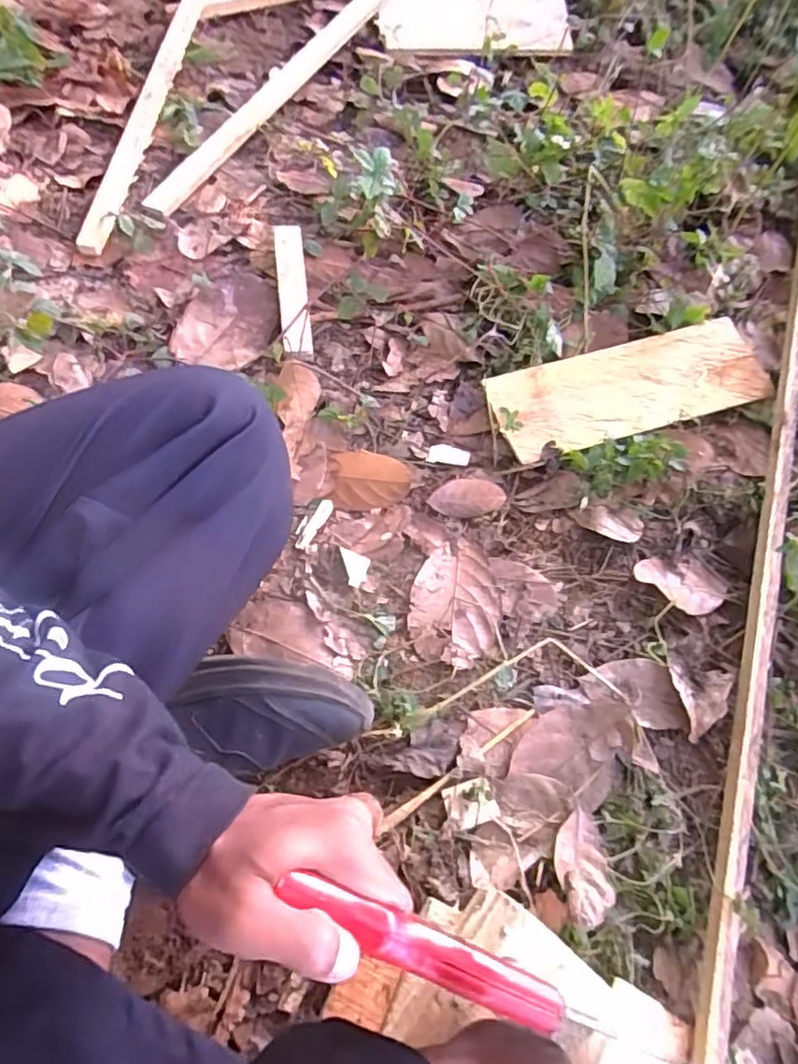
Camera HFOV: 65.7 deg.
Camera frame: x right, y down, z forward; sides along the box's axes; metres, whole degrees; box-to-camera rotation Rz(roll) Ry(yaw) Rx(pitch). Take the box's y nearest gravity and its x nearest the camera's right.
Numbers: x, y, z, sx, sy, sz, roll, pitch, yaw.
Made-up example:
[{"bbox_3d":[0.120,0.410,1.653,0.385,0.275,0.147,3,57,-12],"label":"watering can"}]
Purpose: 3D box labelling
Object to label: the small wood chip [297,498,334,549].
[{"bbox_3d":[-0.082,-0.007,0.603,0.013,0.008,0.058,27,63,8],"label":"small wood chip"}]

